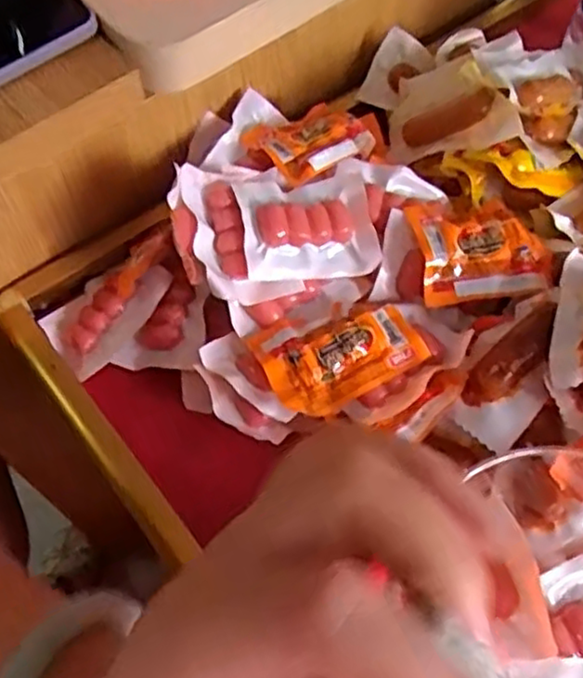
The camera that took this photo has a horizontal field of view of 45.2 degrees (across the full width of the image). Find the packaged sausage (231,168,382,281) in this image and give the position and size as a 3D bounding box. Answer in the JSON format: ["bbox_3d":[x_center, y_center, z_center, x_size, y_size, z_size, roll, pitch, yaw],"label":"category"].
[{"bbox_3d":[0.010,-0.073,0.446,0.087,0.018,0.069,-2,71,-19],"label":"packaged sausage"}]

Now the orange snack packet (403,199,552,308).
[{"bbox_3d":[0.122,-0.059,0.450,0.088,0.022,0.069,-8,63,-6],"label":"orange snack packet"}]

